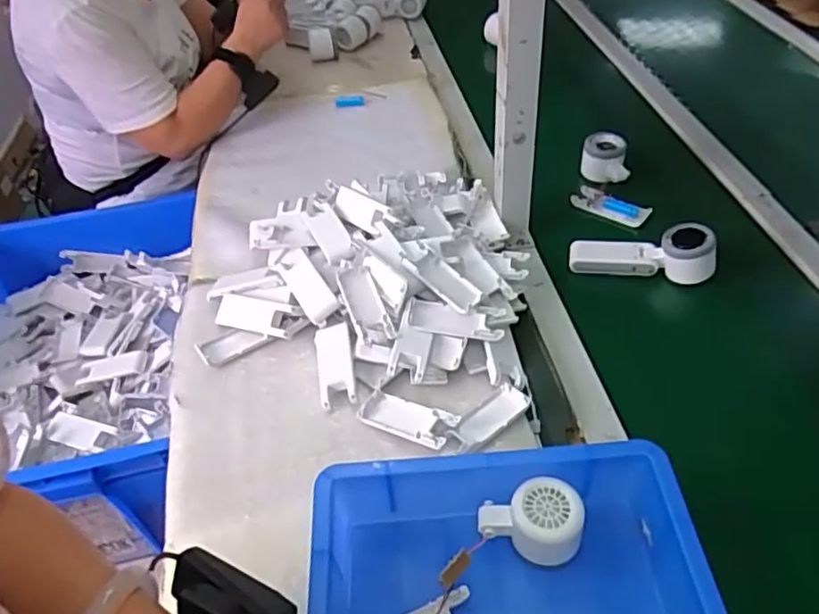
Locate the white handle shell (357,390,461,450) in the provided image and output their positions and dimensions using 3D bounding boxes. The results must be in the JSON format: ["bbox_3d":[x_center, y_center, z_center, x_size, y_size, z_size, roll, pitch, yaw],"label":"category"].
[{"bbox_3d":[-0.004,0.112,0.650,0.100,0.020,0.042,19,50,23],"label":"white handle shell"}]

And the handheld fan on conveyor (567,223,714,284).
[{"bbox_3d":[0.282,-0.069,0.793,0.162,0.057,0.051,5,45,11],"label":"handheld fan on conveyor"}]

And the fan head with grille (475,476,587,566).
[{"bbox_3d":[0.100,0.178,0.538,0.083,0.053,0.055,3,45,9],"label":"fan head with grille"}]

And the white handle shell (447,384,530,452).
[{"bbox_3d":[0.079,0.111,0.649,0.090,0.009,0.035,-33,50,-25],"label":"white handle shell"}]

